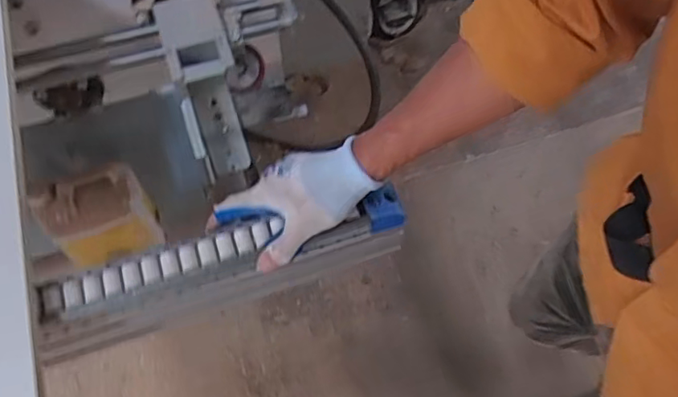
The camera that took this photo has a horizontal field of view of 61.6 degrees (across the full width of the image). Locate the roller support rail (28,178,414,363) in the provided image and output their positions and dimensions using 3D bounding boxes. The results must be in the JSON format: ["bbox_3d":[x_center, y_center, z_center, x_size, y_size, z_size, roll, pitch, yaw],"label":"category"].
[{"bbox_3d":[-0.111,0.072,0.565,0.359,0.121,0.045,-14,62,-13],"label":"roller support rail"}]

